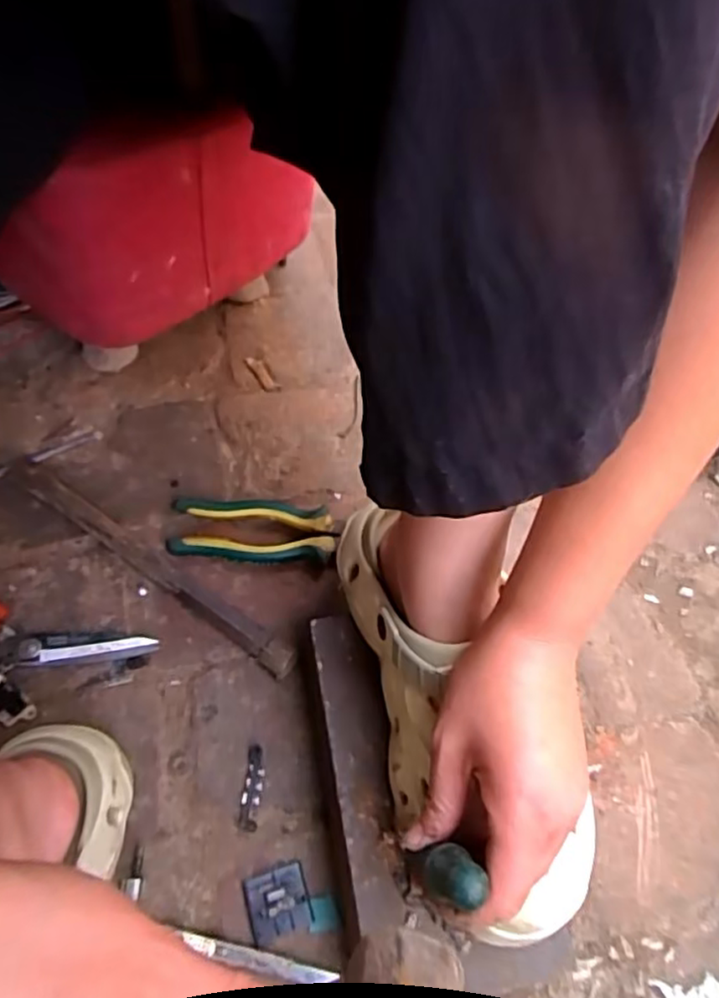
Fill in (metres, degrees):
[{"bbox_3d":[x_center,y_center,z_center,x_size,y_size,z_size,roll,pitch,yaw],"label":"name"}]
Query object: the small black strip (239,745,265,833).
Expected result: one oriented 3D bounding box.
[{"bbox_3d":[-0.072,0.194,0.448,0.013,0.004,0.053,8,60,-4],"label":"small black strip"}]

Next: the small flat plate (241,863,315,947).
[{"bbox_3d":[-0.051,0.251,0.414,0.038,0.011,0.037,-12,64,-14],"label":"small flat plate"}]

